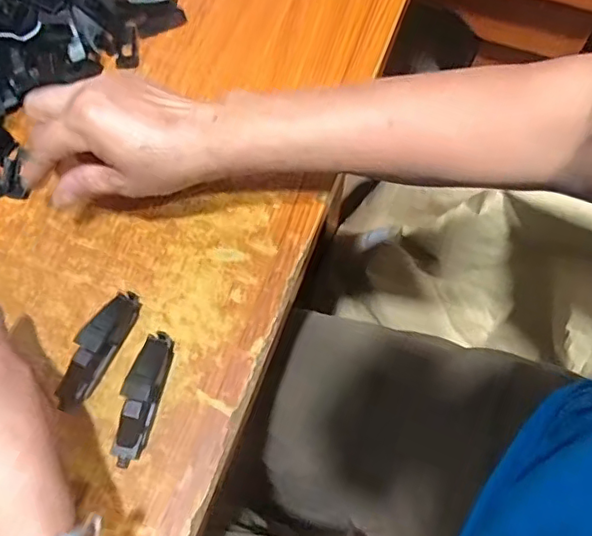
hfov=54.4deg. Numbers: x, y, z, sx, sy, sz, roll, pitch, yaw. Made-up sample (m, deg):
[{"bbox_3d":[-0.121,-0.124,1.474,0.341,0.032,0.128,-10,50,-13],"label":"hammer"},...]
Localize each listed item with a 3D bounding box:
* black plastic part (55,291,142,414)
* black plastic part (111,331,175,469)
[{"bbox_3d":[-0.127,0.050,0.368,0.020,0.021,0.082,27,70,11],"label":"black plastic part"},{"bbox_3d":[-0.094,0.078,0.355,0.019,0.025,0.081,9,68,4],"label":"black plastic part"}]

